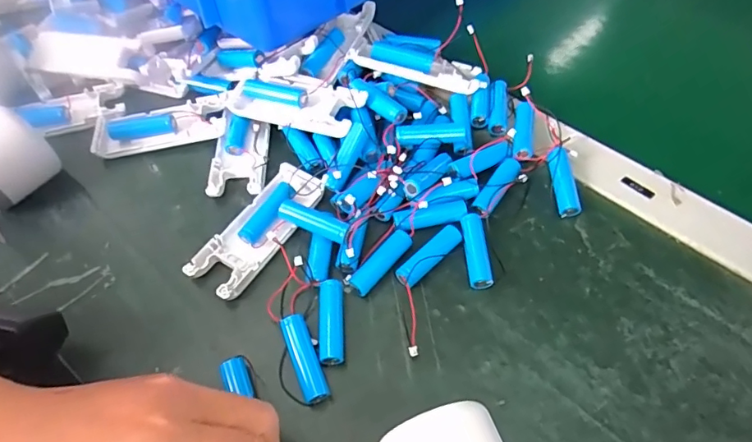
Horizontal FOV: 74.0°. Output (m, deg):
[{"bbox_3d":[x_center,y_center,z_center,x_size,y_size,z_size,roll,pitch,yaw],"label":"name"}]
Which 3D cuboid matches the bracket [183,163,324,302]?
[{"bbox_3d":[-0.081,0.004,0.338,0.040,0.017,0.100,29,63,20],"label":"bracket"}]

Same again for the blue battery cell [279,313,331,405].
[{"bbox_3d":[-0.042,0.080,0.290,0.014,0.017,0.048,-20,58,-10],"label":"blue battery cell"}]

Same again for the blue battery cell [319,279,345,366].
[{"bbox_3d":[-0.028,0.062,0.305,0.015,0.015,0.050,-3,57,1],"label":"blue battery cell"}]

